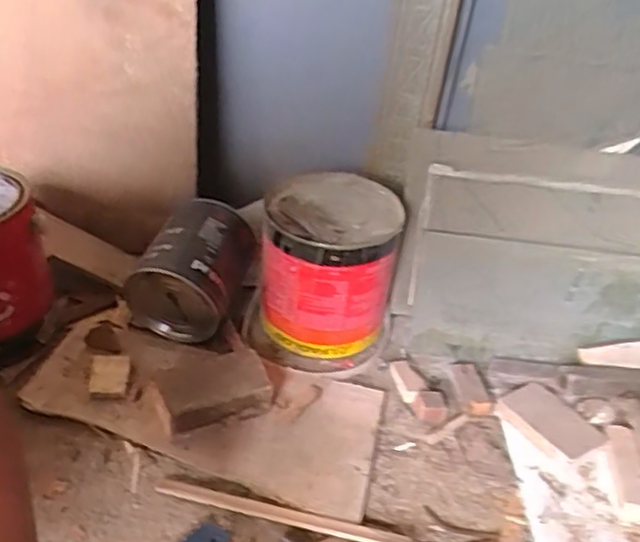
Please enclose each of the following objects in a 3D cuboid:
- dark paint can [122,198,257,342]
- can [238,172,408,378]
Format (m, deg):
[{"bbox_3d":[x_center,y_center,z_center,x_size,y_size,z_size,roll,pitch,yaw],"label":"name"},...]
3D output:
[{"bbox_3d":[-0.141,-0.004,0.755,0.111,0.105,0.135,29,51,-7],"label":"dark paint can"},{"bbox_3d":[0.008,-0.007,0.760,0.154,0.152,0.153,9,33,3],"label":"can"}]

